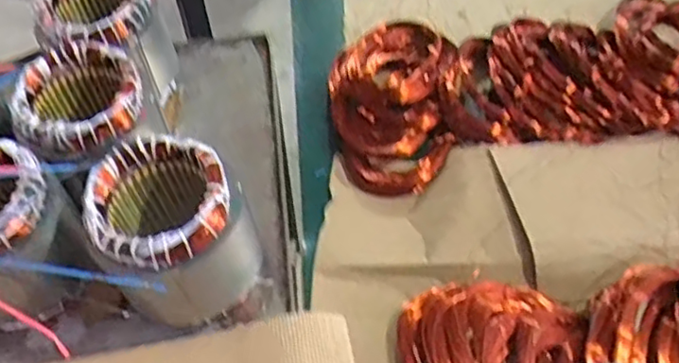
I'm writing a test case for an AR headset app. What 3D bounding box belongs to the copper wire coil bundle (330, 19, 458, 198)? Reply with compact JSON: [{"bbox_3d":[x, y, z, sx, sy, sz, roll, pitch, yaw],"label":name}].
[{"bbox_3d":[0.072,-0.115,0.936,0.175,0.064,0.316,2,52,5],"label":"copper wire coil bundle"}]

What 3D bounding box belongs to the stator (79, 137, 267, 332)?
[{"bbox_3d":[-0.169,0.054,0.672,0.146,0.154,0.140,-35,58,-22],"label":"stator"}]

